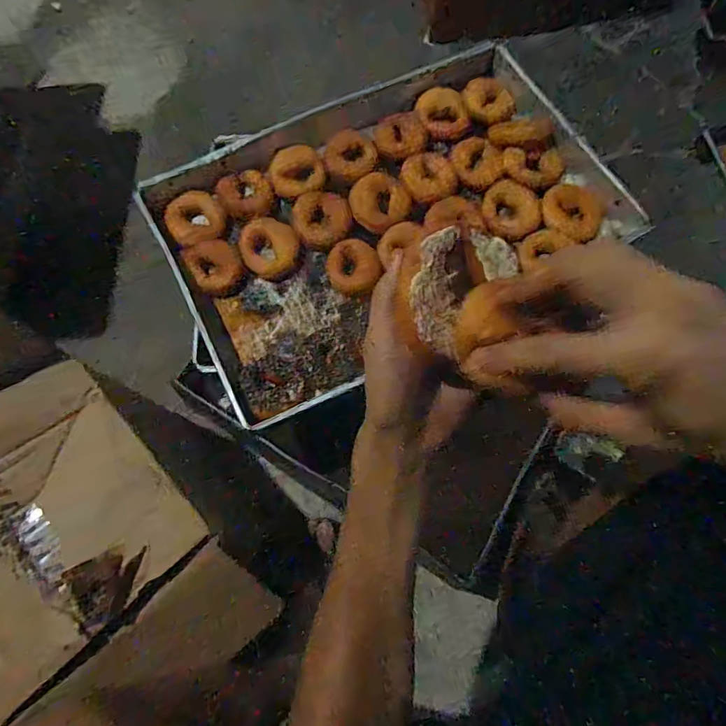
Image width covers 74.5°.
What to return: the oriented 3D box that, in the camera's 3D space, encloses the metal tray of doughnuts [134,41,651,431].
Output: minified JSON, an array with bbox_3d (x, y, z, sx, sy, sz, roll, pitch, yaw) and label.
[{"bbox_3d":[0.036,-0.207,0.685,0.605,0.074,0.421,-28,71,-10],"label":"metal tray of doughnuts"}]

